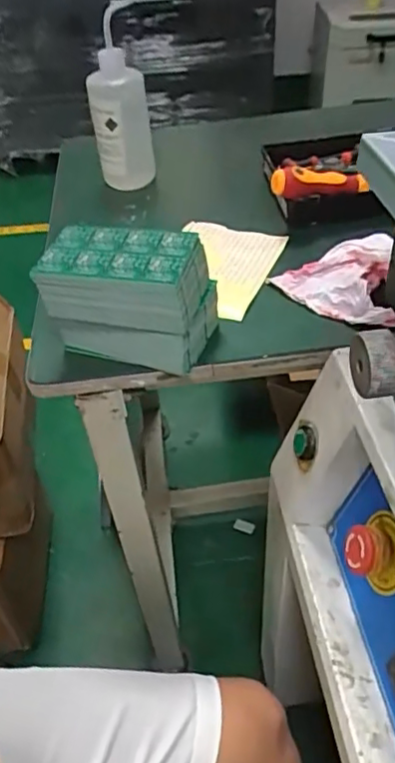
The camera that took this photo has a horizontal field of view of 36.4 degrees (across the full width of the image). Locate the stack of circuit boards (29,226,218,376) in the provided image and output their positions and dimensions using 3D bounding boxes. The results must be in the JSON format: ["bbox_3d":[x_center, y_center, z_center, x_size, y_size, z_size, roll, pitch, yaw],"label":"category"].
[{"bbox_3d":[-0.063,-0.077,0.555,0.145,0.098,0.088,8,44,12],"label":"stack of circuit boards"}]

